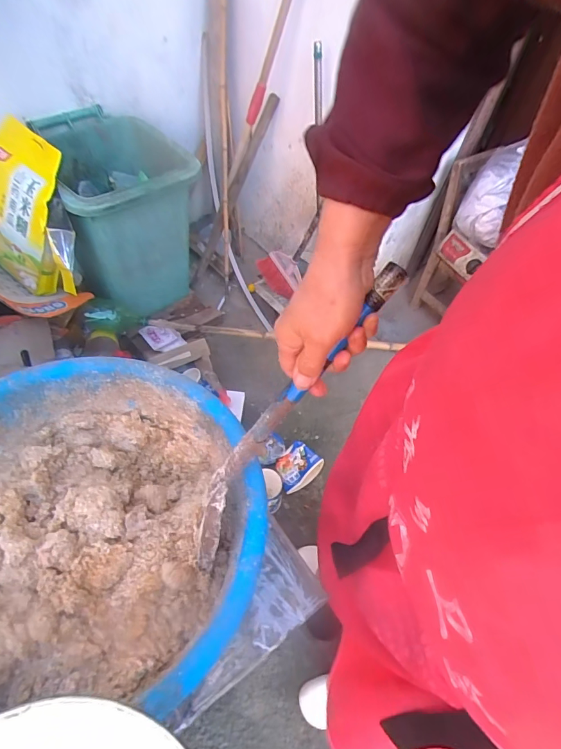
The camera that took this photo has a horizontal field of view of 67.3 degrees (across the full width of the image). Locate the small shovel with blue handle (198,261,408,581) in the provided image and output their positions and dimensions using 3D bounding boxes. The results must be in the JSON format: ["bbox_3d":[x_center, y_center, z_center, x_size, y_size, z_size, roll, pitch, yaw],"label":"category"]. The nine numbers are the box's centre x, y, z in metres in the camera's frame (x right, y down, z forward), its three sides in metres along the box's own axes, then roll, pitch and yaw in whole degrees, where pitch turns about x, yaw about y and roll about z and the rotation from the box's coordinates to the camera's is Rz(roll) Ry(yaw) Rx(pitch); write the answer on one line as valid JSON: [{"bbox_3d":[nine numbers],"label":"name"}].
[{"bbox_3d":[0.006,0.039,0.383,0.061,0.320,0.039,43,14,26],"label":"small shovel with blue handle"}]

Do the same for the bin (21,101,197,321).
[{"bbox_3d":[-0.459,-0.456,1.336,0.372,0.522,0.407,-16,54,-18],"label":"bin"}]

